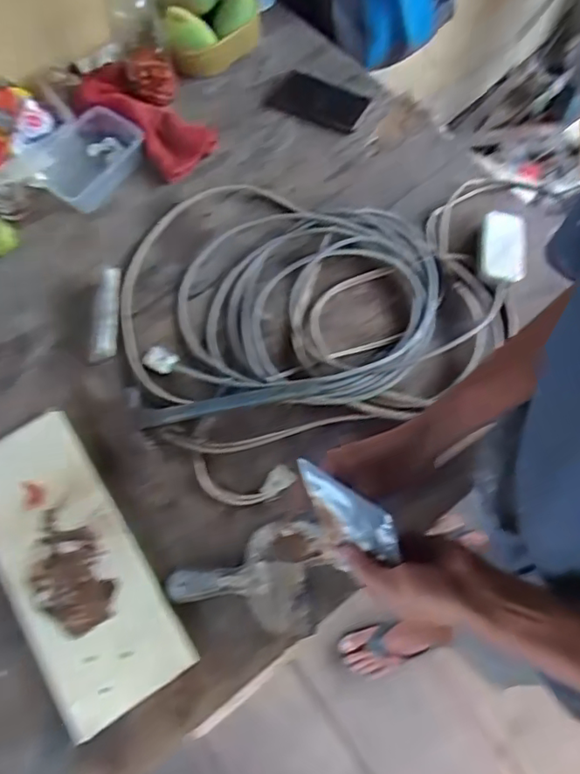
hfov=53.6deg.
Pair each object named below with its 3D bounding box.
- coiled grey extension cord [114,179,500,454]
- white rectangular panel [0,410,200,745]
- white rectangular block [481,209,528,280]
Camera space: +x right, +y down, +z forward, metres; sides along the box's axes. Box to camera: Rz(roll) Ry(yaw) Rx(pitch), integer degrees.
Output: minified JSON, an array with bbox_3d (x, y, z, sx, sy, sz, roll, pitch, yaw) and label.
[{"bbox_3d":[0.018,-0.144,0.833,0.533,0.043,0.425,-13,70,2],"label":"coiled grey extension cord"},{"bbox_3d":[-0.283,0.222,0.734,0.166,0.024,0.378,-34,71,-6],"label":"white rectangular panel"},{"bbox_3d":[0.310,-0.209,0.831,0.060,0.025,0.120,8,72,9],"label":"white rectangular block"}]

